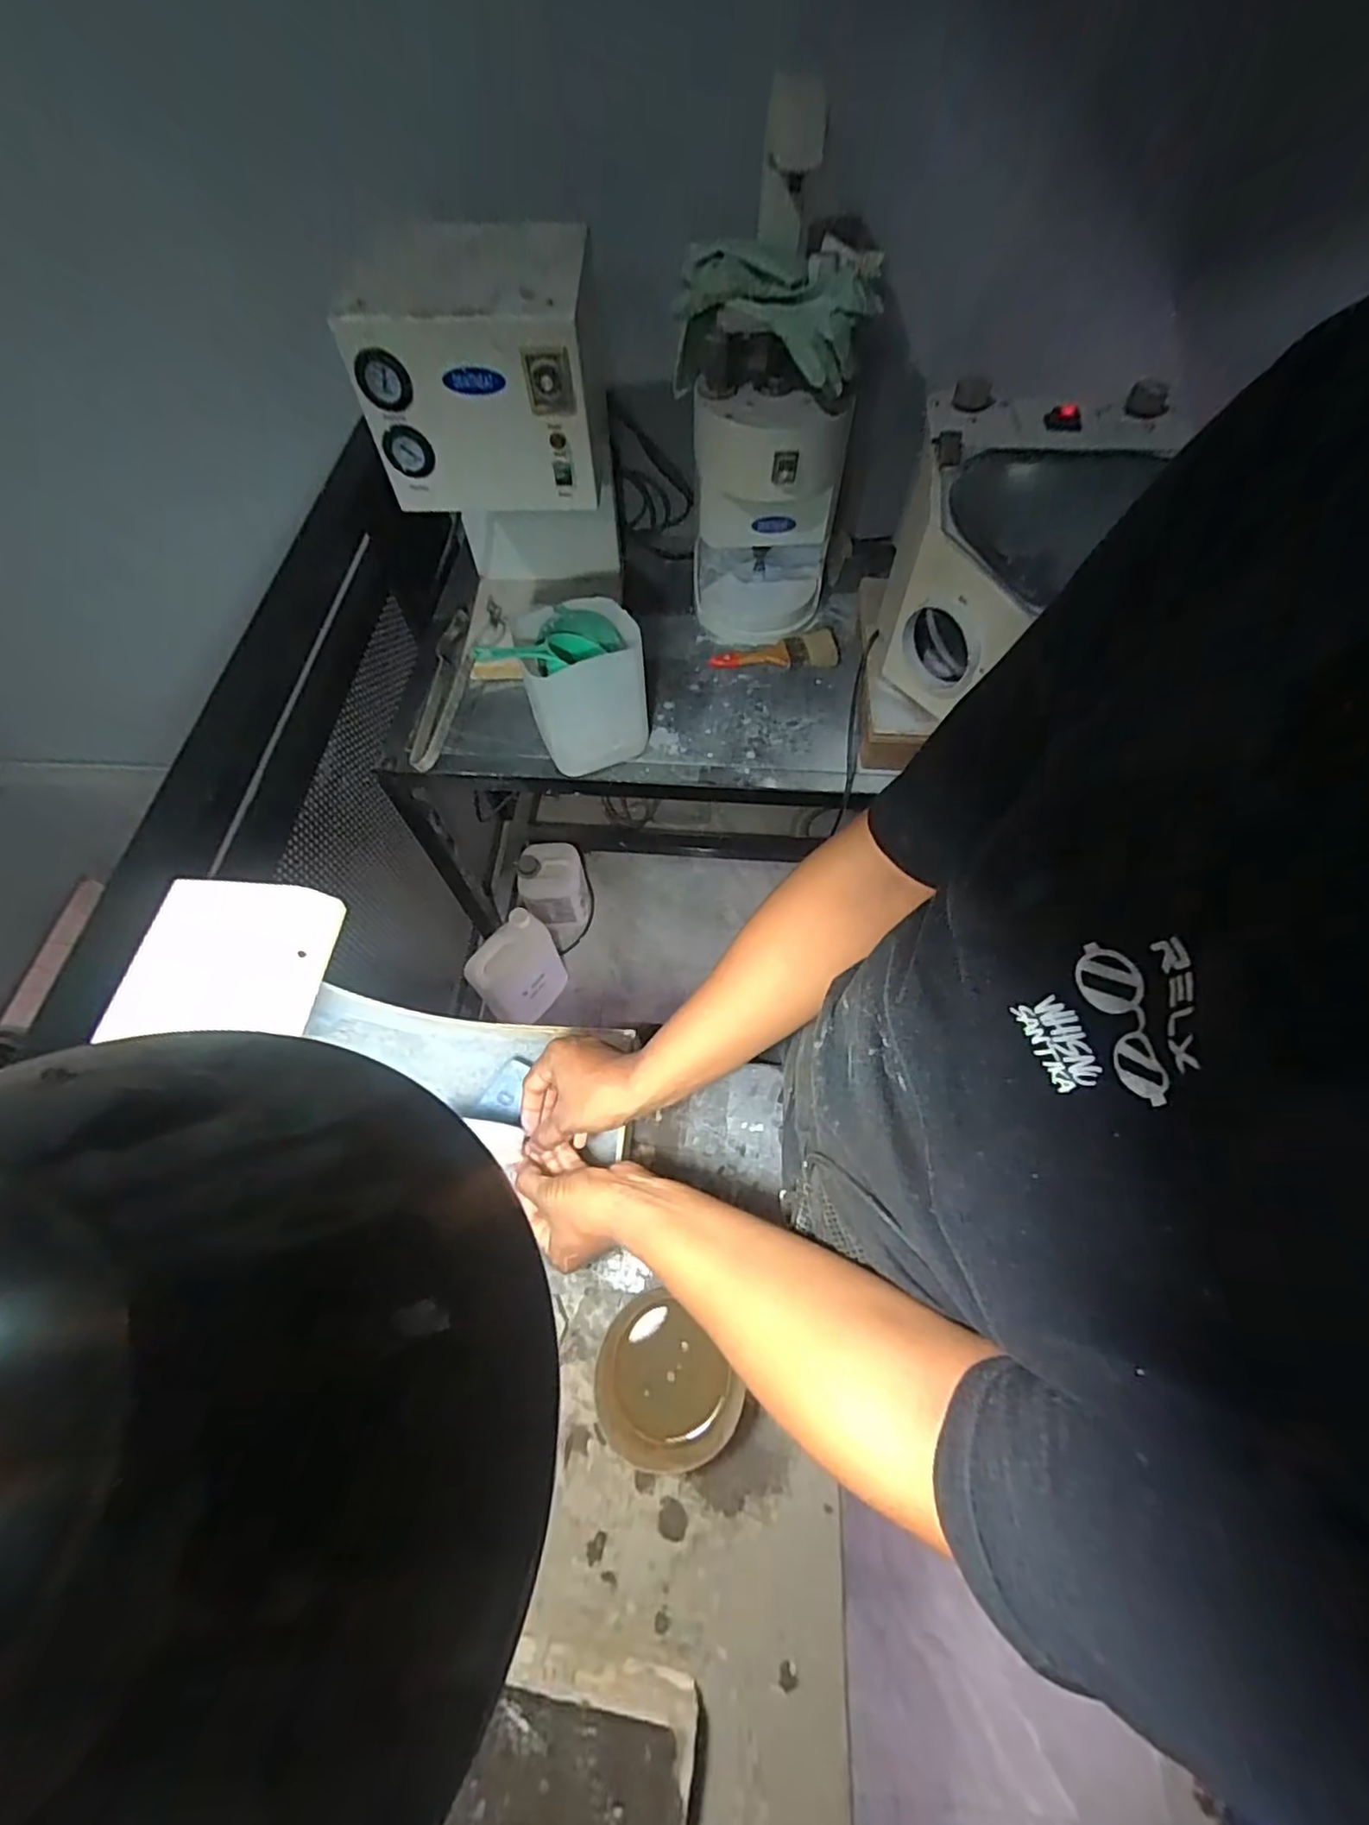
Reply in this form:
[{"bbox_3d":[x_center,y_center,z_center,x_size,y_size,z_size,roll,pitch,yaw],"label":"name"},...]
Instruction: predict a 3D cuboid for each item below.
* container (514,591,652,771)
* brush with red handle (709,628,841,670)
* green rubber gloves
[{"bbox_3d":[-0.134,-0.306,0.886,0.147,0.182,0.148,-13,62,-7],"label":"container"},{"bbox_3d":[0.148,-0.412,1.027,0.207,0.014,0.075,-9,61,-4],"label":"brush with red handle"},{"bbox_3d":[0.104,-0.742,0.800,0.234,0.124,0.133,4,61,3],"label":"green rubber gloves"}]

